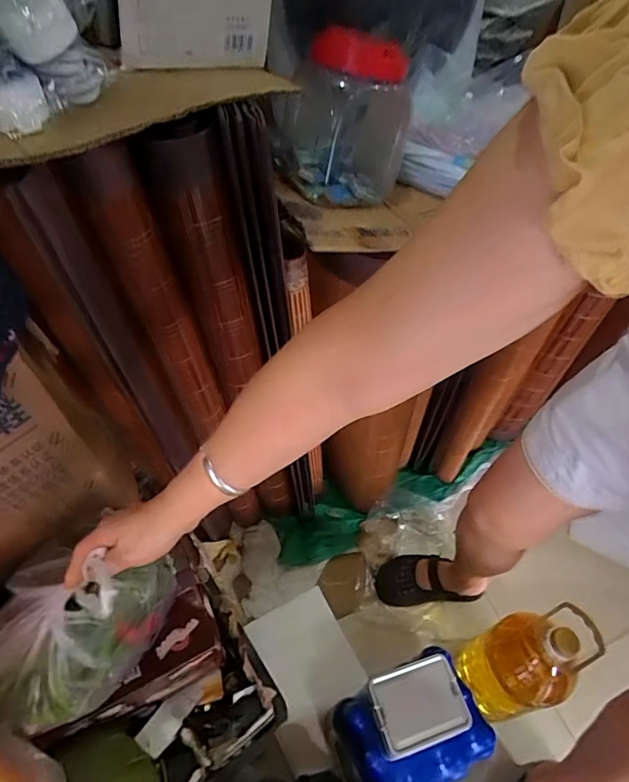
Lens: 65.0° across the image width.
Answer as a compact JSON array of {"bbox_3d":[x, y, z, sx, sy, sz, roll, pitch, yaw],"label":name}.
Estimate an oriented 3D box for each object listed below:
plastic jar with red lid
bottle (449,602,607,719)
[{"bbox_3d":[0.036,-0.359,0.649,0.164,0.175,0.153,3,52,-4],"label":"plastic jar with red lid"},{"bbox_3d":[0.353,0.482,0.872,0.175,0.303,0.133,-11,52,-18],"label":"bottle"}]

